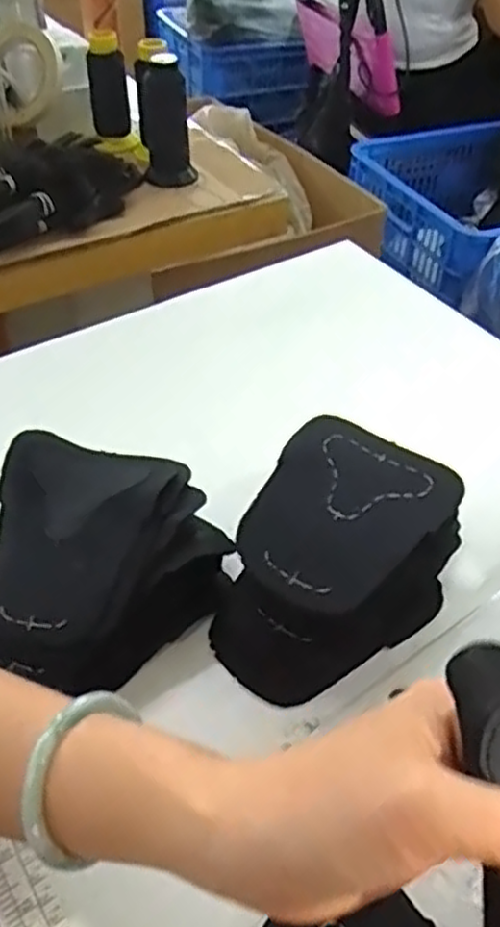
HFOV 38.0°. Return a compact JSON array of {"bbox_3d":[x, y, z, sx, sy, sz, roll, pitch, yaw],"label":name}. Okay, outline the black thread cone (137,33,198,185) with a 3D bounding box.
[{"bbox_3d":[-0.093,-0.386,0.810,0.058,0.128,0.065,-5,45,-7],"label":"black thread cone"}]

